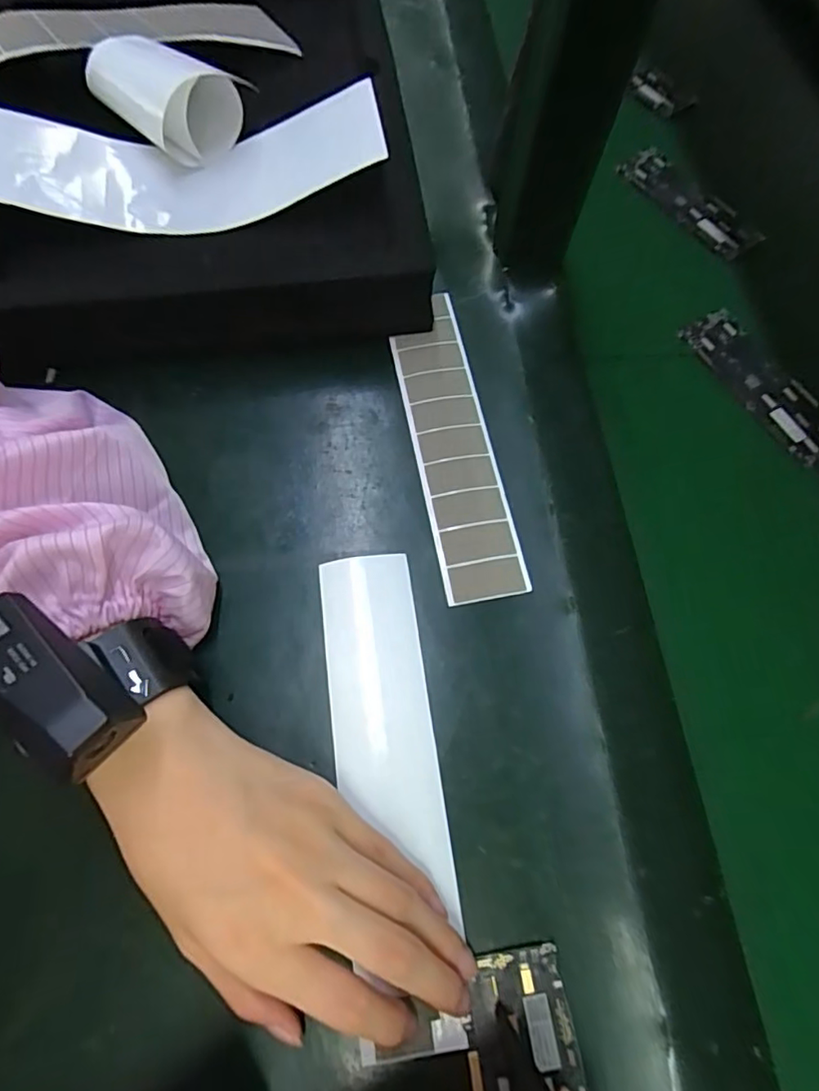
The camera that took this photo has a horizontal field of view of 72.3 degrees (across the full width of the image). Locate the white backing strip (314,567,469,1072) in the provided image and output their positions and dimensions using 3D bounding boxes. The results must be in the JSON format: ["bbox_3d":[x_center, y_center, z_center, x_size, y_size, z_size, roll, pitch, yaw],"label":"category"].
[{"bbox_3d":[-0.010,0.108,0.267,0.049,0.006,0.216,-5,69,-10],"label":"white backing strip"}]

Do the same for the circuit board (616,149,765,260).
[{"bbox_3d":[0.215,-0.264,0.428,0.040,0.007,0.116,-34,74,-15],"label":"circuit board"}]

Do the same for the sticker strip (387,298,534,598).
[{"bbox_3d":[0.025,-0.064,0.339,0.045,0.004,0.205,-10,70,-3],"label":"sticker strip"}]

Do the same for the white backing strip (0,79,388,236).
[{"bbox_3d":[-0.163,-0.265,0.392,0.278,0.053,0.096,-8,69,-6],"label":"white backing strip"}]

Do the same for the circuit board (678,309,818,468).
[{"bbox_3d":[0.233,-0.107,0.368,0.042,0.008,0.119,-30,72,-14],"label":"circuit board"}]

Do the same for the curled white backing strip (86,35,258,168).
[{"bbox_3d":[-0.173,-0.325,0.408,0.100,0.051,0.073,28,69,8],"label":"curled white backing strip"}]

